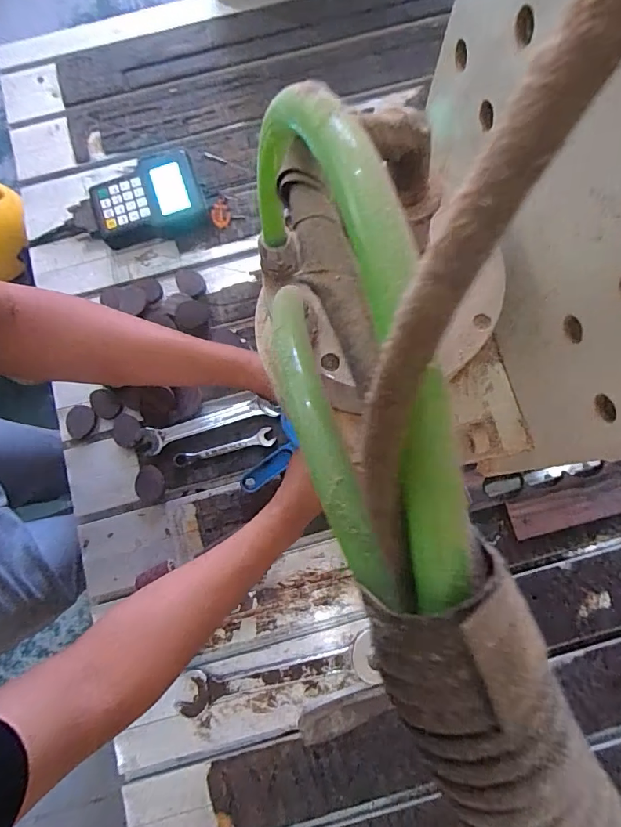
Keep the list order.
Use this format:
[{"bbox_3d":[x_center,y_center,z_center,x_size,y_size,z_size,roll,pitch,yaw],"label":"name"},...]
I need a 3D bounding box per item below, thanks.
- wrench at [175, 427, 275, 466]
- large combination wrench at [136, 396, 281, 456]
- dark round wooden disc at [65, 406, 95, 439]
[{"bbox_3d":[-0.111,0.047,0.589,0.130,0.008,0.023,-16,78,-2],"label":"wrench"},{"bbox_3d":[-0.133,0.014,0.588,0.185,0.009,0.032,-17,78,-2],"label":"large combination wrench"},{"bbox_3d":[-0.302,0.011,0.596,0.038,0.006,0.041,0,78,1],"label":"dark round wooden disc"}]

